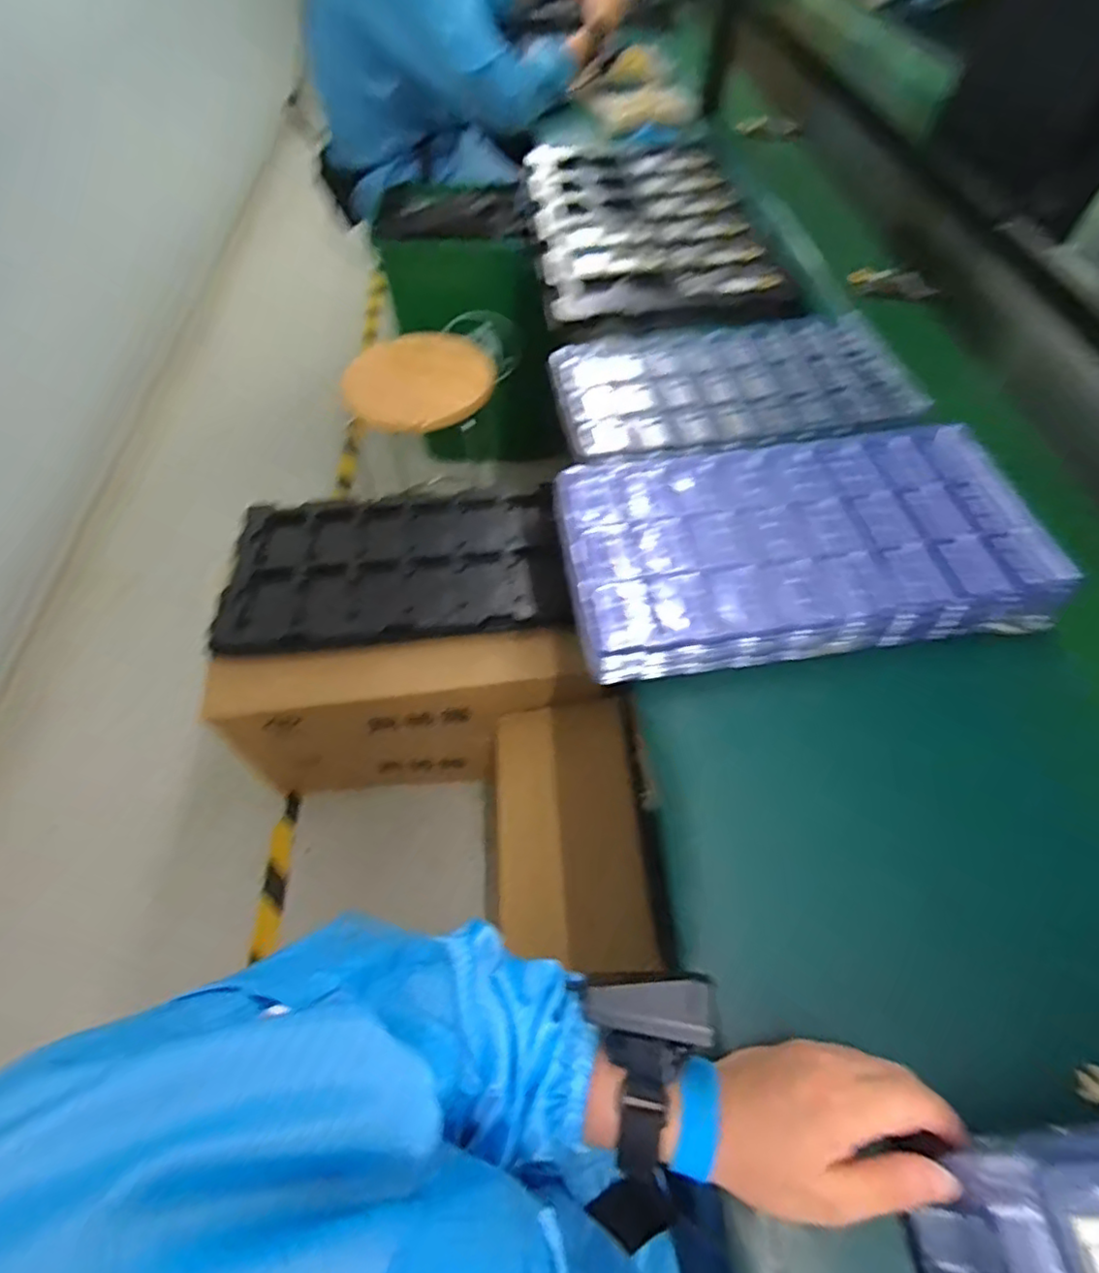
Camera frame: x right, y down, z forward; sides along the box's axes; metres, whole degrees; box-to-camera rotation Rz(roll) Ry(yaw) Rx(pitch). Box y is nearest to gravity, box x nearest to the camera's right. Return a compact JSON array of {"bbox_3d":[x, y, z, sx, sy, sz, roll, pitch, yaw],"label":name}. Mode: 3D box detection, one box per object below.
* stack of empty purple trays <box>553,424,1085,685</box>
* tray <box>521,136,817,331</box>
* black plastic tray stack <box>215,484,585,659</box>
[{"bbox_3d":[0.217,-0.087,0.564,0.407,0.048,0.228,-5,56,-4],"label":"stack of empty purple trays"},{"bbox_3d":[0.143,-0.651,0.983,0.326,0.026,0.616,-4,56,-4],"label":"tray"},{"bbox_3d":[-0.249,-0.128,1.045,0.541,0.051,0.329,-6,56,-5],"label":"black plastic tray stack"}]

